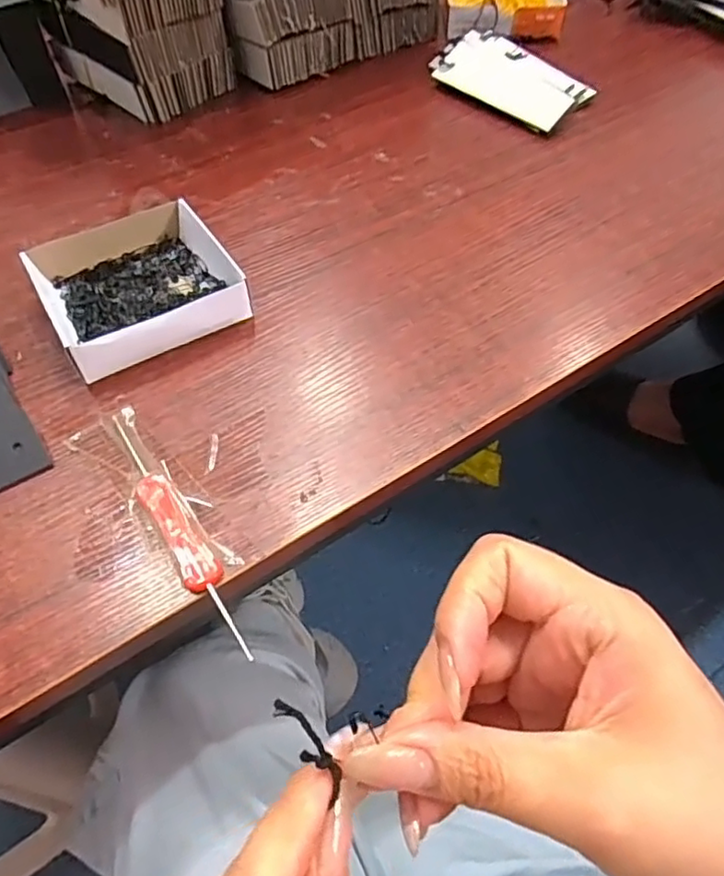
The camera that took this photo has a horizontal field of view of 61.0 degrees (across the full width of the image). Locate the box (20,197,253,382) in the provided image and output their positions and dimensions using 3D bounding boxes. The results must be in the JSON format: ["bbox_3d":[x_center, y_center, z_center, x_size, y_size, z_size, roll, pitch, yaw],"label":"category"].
[{"bbox_3d":[-0.133,-0.093,0.371,0.108,0.025,0.107,-27,57,-17],"label":"box"}]

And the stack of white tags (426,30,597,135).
[{"bbox_3d":[0.126,-0.307,0.525,0.076,0.020,0.141,-35,60,-22],"label":"stack of white tags"}]

